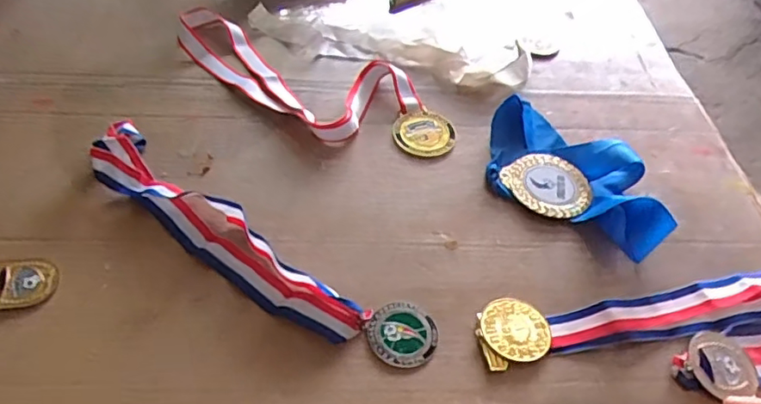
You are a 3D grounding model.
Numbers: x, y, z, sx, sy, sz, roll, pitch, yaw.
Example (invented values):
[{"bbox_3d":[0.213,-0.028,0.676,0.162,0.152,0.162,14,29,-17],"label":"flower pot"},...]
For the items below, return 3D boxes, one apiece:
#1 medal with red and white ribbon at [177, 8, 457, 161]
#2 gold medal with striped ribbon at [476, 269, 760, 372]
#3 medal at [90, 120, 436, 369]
[{"bbox_3d":[-0.073,-0.127,0.576,0.314,0.020,0.116,31,54,20],"label":"medal with red and white ribbon"},{"bbox_3d":[0.227,0.076,0.438,0.317,0.013,0.047,-6,51,-11],"label":"gold medal with striped ribbon"},{"bbox_3d":[-0.105,0.027,0.440,0.319,0.022,0.063,29,53,18],"label":"medal"}]

